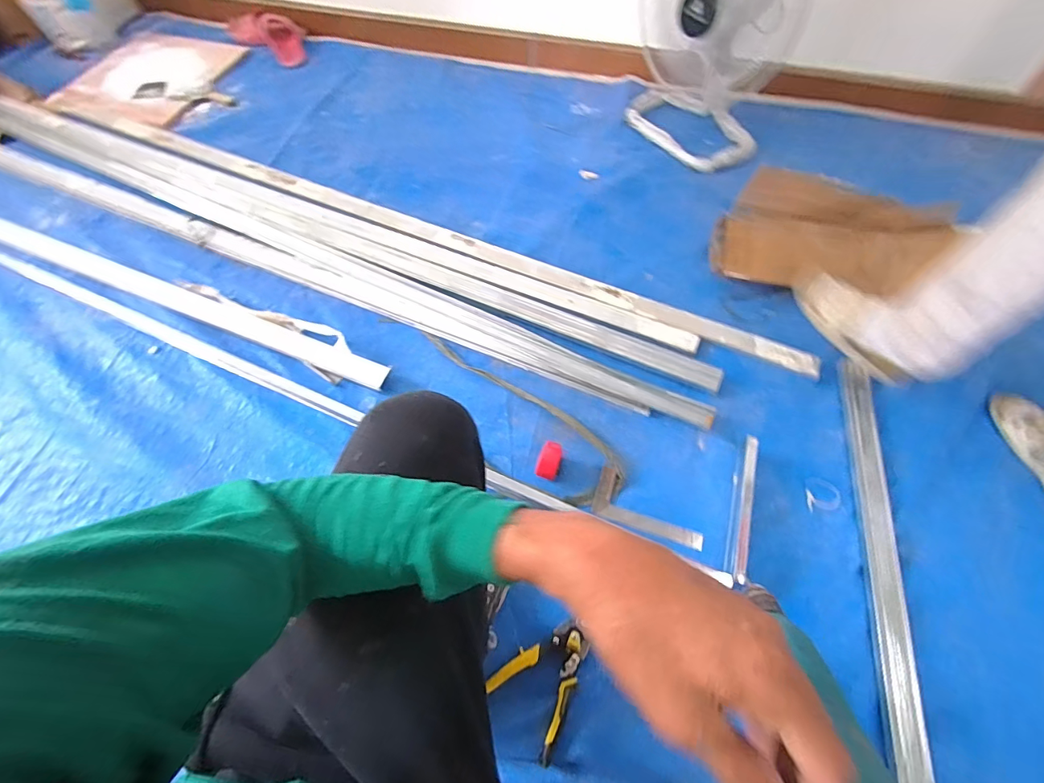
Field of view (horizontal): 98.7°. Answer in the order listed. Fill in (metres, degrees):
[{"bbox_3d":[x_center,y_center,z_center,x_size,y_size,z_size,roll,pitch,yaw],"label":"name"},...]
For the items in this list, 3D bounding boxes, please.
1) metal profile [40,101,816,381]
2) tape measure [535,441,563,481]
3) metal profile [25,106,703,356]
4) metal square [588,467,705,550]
[{"bbox_3d":[-0.347,-0.445,1.166,2.092,0.026,0.065,22,64,10],"label":"metal profile"},{"bbox_3d":[0.051,0.135,0.843,0.044,0.060,0.065,20,64,9],"label":"tape measure"},{"bbox_3d":[-0.518,-0.459,1.168,1.895,0.023,0.076,21,64,10],"label":"metal profile"},{"bbox_3d":[0.239,0.216,0.836,0.203,0.009,0.090,18,63,8],"label":"metal square"}]

